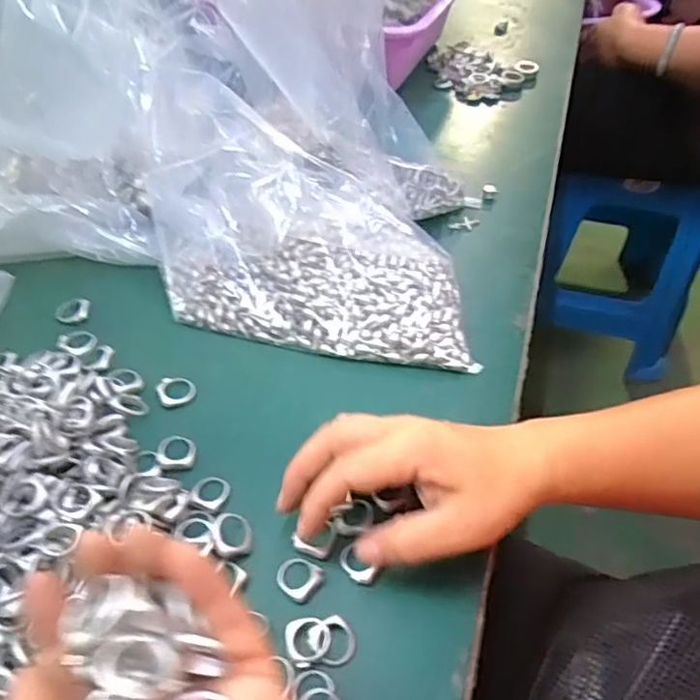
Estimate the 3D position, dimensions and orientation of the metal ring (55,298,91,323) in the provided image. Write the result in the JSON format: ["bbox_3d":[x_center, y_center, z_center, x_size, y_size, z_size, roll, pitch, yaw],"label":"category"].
[{"bbox_3d":[-0.211,-0.031,0.450,0.025,0.004,0.025,0,50,0],"label":"metal ring"}]

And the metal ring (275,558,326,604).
[{"bbox_3d":[-0.027,0.121,0.316,0.023,0.004,0.021,33,57,25],"label":"metal ring"}]

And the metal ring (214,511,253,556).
[{"bbox_3d":[-0.065,0.101,0.327,0.021,0.005,0.024,2,44,-25],"label":"metal ring"}]

